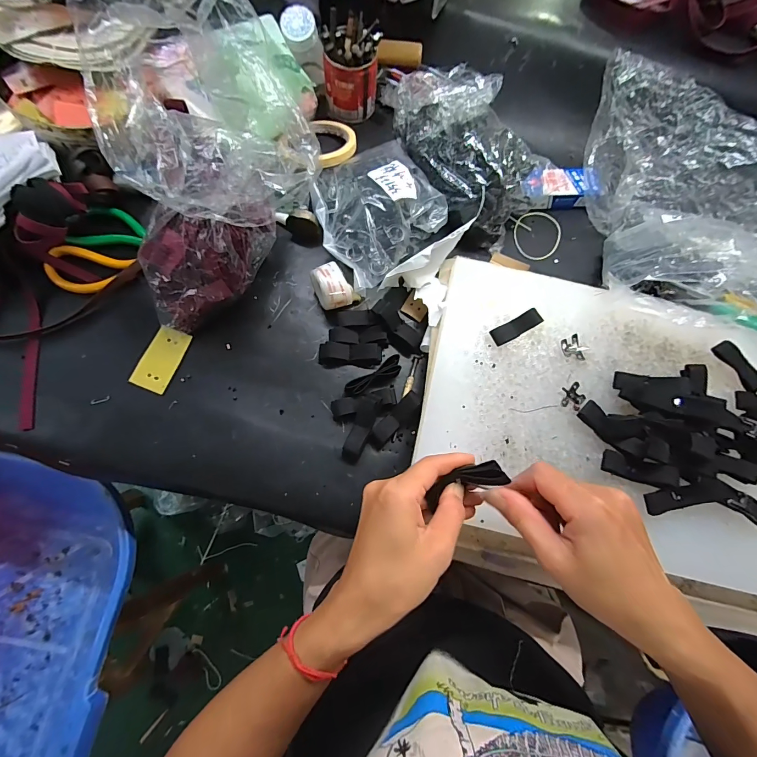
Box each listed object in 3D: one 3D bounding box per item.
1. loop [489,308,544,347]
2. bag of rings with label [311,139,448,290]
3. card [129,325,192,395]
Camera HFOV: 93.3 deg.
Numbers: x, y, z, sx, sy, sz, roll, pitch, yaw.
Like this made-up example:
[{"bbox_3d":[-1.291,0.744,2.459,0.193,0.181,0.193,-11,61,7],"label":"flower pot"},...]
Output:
[{"bbox_3d":[0.138,-0.051,0.358,0.055,0.011,0.017,-27,79,-10],"label":"loop"},{"bbox_3d":[-0.001,-0.198,0.408,0.147,0.049,0.157,-32,79,-11],"label":"bag of rings with label"},{"bbox_3d":[-0.224,-0.020,0.368,0.036,0.005,0.065,19,77,-3],"label":"card"}]

